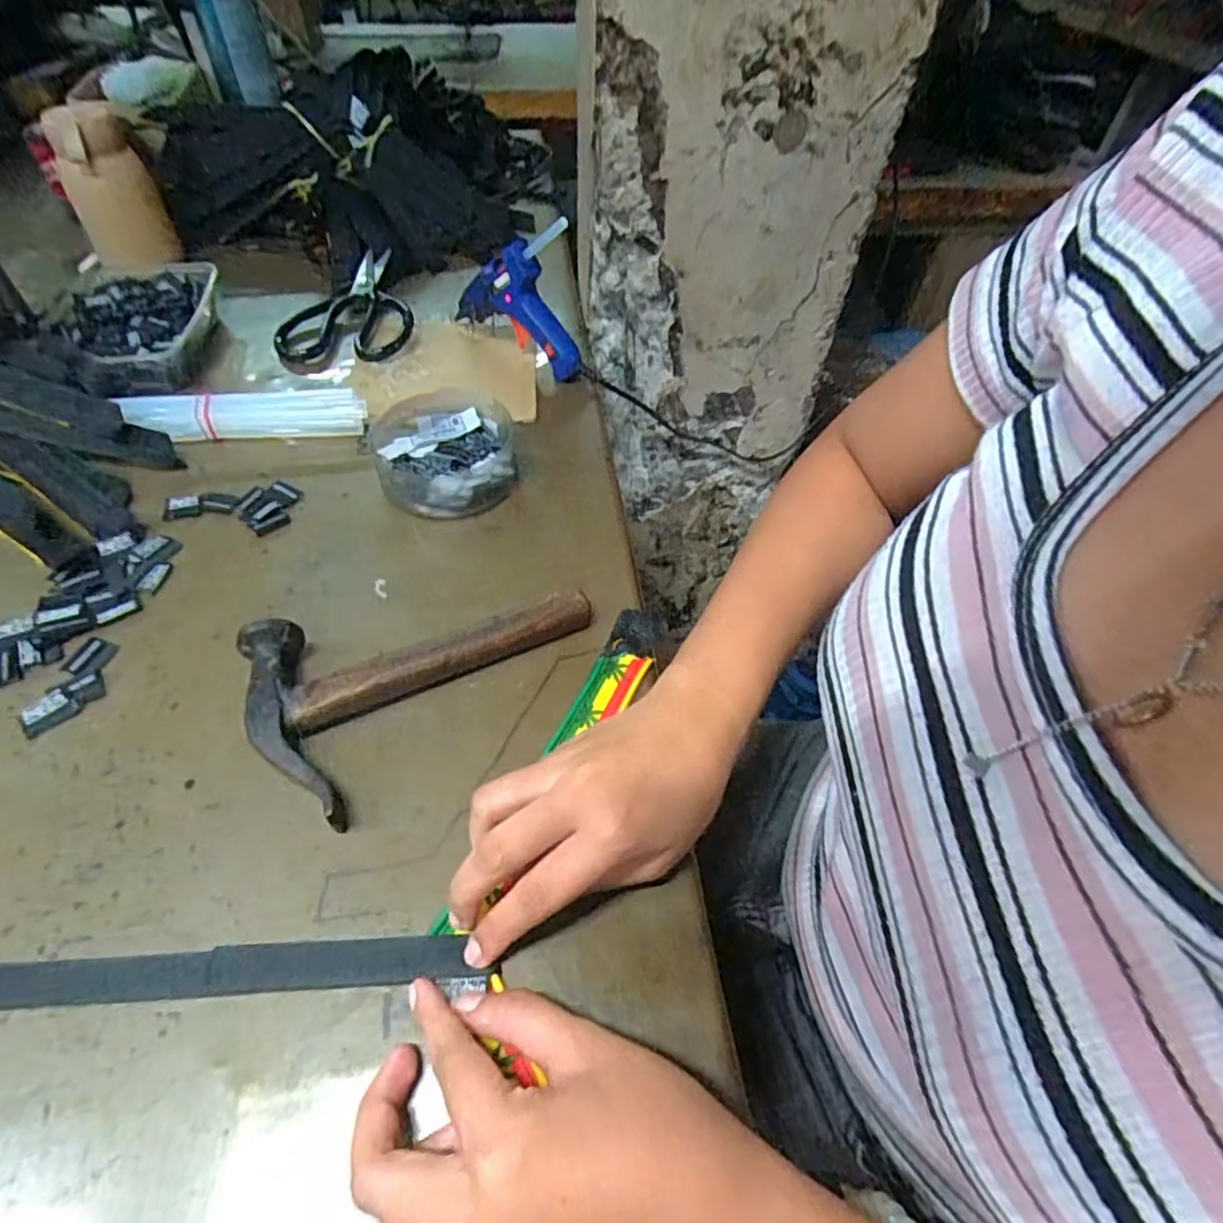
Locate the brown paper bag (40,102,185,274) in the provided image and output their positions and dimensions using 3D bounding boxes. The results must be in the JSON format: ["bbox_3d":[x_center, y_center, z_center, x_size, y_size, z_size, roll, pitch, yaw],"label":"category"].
[{"bbox_3d":[-0.508,-0.425,0.658,0.068,0.141,0.081,35,56,25],"label":"brown paper bag"}]

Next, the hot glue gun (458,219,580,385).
[{"bbox_3d":[-0.080,-0.270,0.542,0.026,0.116,0.138,-36,59,-29],"label":"hot glue gun"}]

